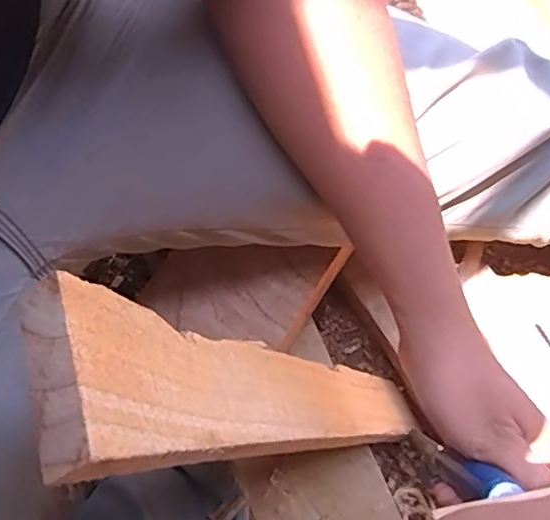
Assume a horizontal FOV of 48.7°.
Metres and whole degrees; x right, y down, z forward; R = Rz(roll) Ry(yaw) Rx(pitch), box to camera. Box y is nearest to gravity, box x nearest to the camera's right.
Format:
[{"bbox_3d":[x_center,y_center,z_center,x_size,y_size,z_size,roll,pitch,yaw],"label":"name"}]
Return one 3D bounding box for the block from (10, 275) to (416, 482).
[{"bbox_3d":[0.008,0.082,0.366,0.030,0.355,0.071,-17,68,25],"label":"block"}]

